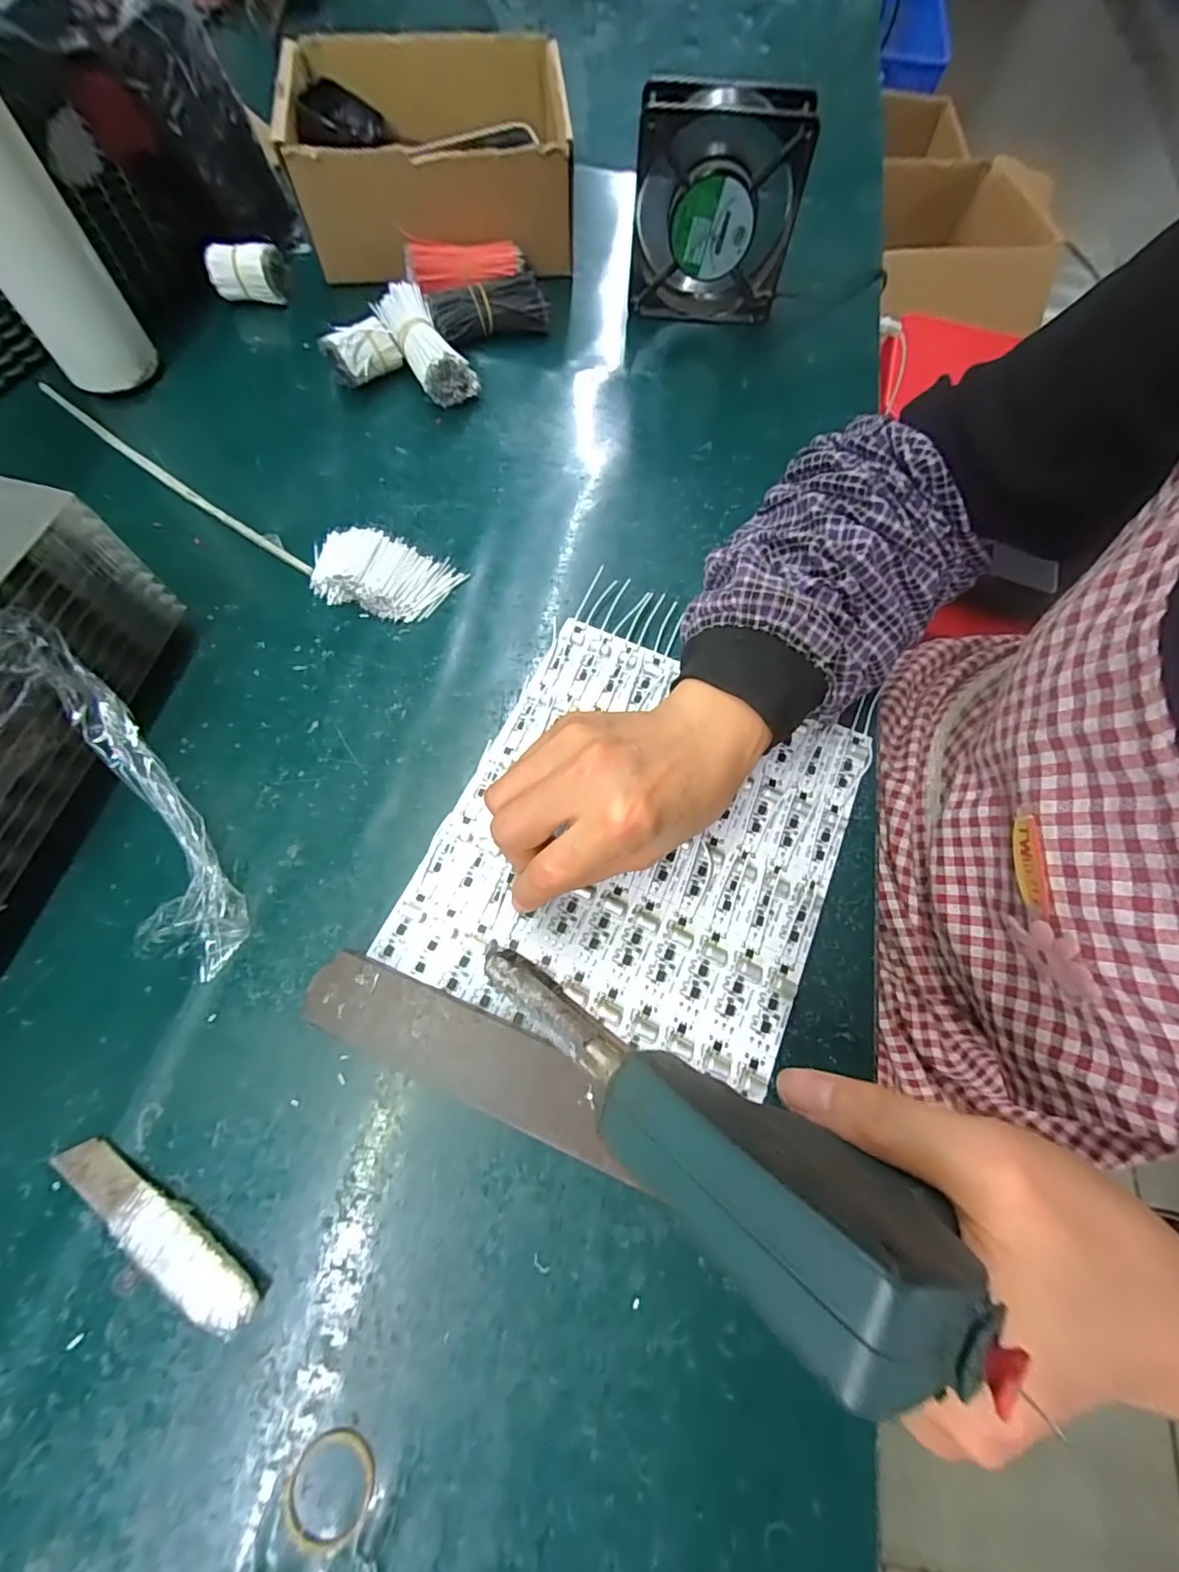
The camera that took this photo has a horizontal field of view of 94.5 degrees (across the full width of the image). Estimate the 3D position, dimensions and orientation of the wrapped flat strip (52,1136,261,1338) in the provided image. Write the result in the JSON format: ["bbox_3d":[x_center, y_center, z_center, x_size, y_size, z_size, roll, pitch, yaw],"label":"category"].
[{"bbox_3d":[-0.176,0.180,0.220,0.103,0.008,0.022,31,70,11],"label":"wrapped flat strip"}]

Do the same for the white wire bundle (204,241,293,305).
[{"bbox_3d":[-0.286,-0.429,0.458,0.056,0.040,0.032,-6,67,-4],"label":"white wire bundle"}]

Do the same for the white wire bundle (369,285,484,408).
[{"bbox_3d":[-0.125,-0.340,0.414,0.040,0.028,0.096,-30,84,-13],"label":"white wire bundle"}]

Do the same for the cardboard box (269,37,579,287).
[{"bbox_3d":[-0.134,-0.543,0.473,0.226,0.092,0.209,-2,67,-2],"label":"cardboard box"}]

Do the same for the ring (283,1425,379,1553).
[{"bbox_3d":[-0.093,0.252,0.195,0.030,0.004,0.032,1,67,-1],"label":"ring"}]

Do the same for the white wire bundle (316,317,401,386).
[{"bbox_3d":[-0.175,-0.332,0.421,0.048,0.036,0.034,-33,72,-14],"label":"white wire bundle"}]

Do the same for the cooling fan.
[{"bbox_3d":[0.095,-0.432,0.419,0.121,0.127,0.046,9,67,2],"label":"cooling fan"}]

